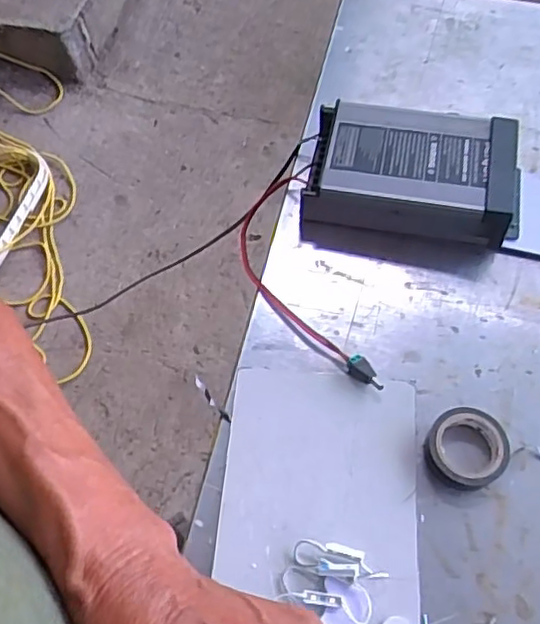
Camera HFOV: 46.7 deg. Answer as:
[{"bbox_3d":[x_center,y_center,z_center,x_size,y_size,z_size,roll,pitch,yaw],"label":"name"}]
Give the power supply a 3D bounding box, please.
[{"bbox_3d":[0.130,-0.116,0.557,0.189,0.053,0.129,11,62,5],"label":"power supply"}]

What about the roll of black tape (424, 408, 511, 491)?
[{"bbox_3d":[0.144,0.100,0.457,0.056,0.020,0.057,0,61,-1],"label":"roll of black tape"}]

